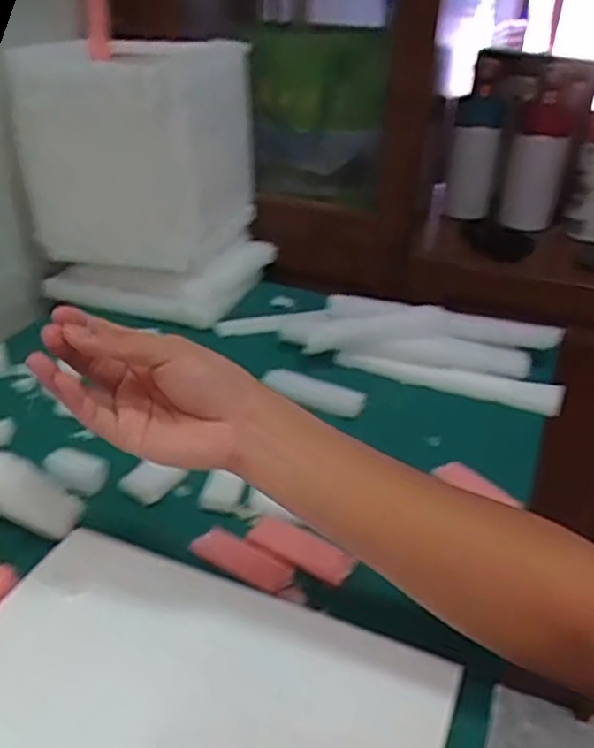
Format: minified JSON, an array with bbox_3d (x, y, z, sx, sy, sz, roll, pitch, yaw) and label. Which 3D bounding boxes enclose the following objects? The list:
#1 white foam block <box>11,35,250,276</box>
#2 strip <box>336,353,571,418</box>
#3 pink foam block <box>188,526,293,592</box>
[{"bbox_3d":[-0.191,-0.275,0.872,0.205,0.223,0.221,12,31,16],"label":"white foam block"},{"bbox_3d":[0.166,0.004,0.776,0.243,0.025,0.031,13,31,17],"label":"strip"},{"bbox_3d":[-0.041,0.140,0.532,0.084,0.022,0.020,18,32,25],"label":"pink foam block"}]

